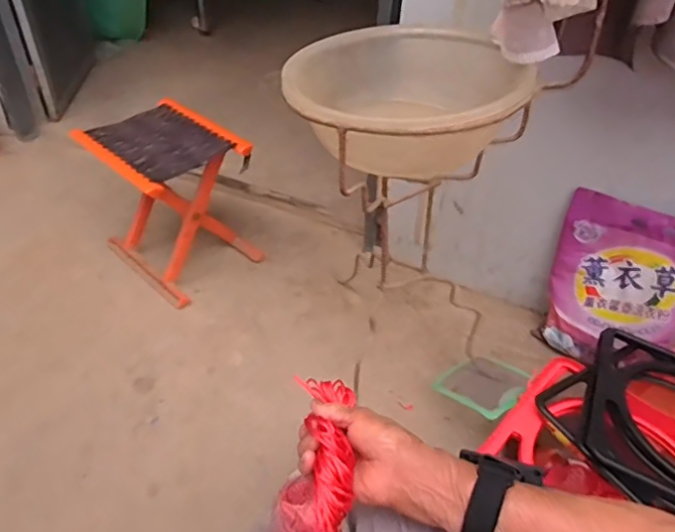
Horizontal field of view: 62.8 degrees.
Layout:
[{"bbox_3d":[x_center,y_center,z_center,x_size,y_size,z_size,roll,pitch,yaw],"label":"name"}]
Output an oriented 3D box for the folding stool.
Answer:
[{"bbox_3d":[-0.375,-0.150,1.267,0.310,0.316,0.244,32,49,31],"label":"folding stool"}]

